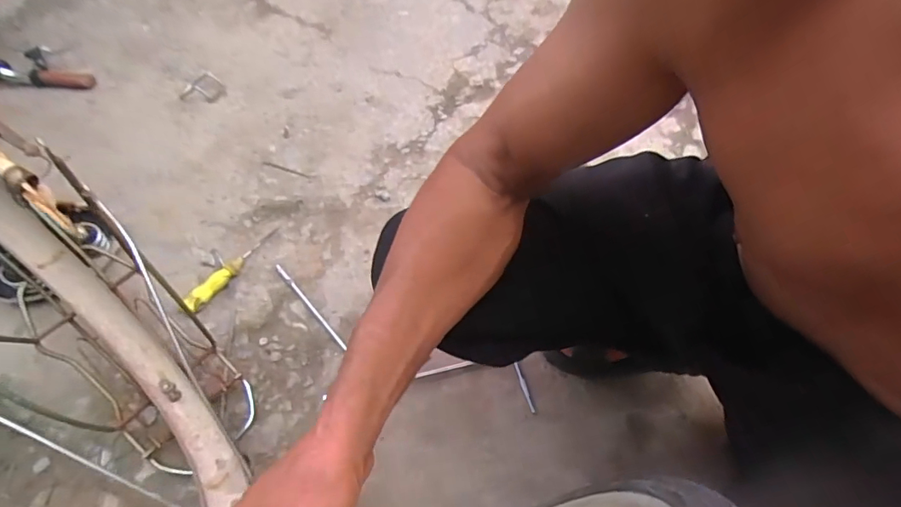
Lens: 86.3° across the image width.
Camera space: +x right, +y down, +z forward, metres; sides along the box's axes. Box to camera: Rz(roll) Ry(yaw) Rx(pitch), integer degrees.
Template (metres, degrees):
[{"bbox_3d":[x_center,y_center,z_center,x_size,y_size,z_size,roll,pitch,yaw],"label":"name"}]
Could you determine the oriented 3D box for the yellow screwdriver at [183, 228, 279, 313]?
[{"bbox_3d":[-0.369,0.022,0.817,0.031,0.027,0.189,29,60,18],"label":"yellow screwdriver"}]

